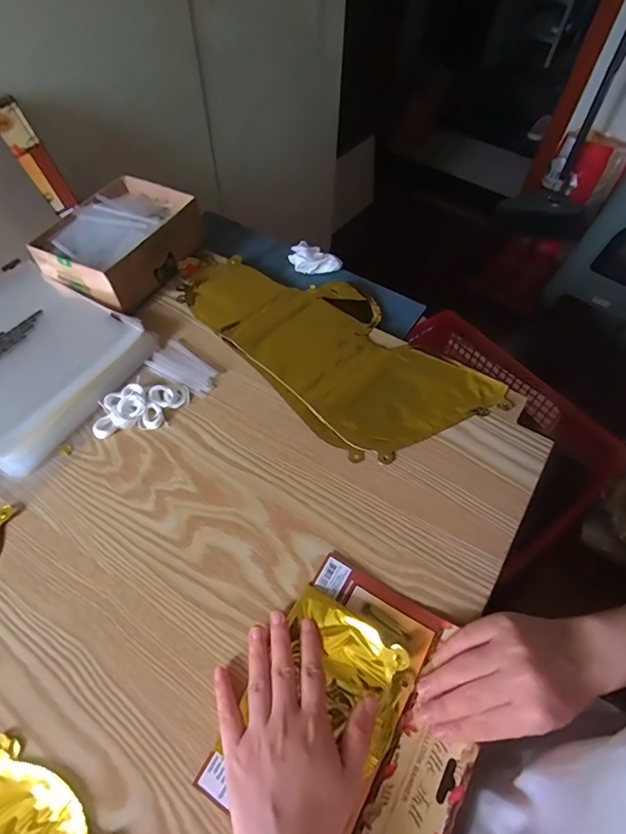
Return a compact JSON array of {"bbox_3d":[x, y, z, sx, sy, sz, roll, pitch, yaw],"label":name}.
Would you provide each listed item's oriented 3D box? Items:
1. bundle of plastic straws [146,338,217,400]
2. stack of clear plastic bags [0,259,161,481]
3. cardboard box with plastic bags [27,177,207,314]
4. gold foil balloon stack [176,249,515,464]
[{"bbox_3d":[-0.148,-0.057,0.514,0.086,0.007,0.048,31,62,18],"label":"bundle of plastic straws"},{"bbox_3d":[-0.339,-0.069,0.502,0.238,0.030,0.213,26,60,15],"label":"stack of clear plastic bags"},{"bbox_3d":[-0.252,-0.232,0.582,0.147,0.072,0.187,23,59,13],"label":"cardboard box with plastic bags"},{"bbox_3d":[0.009,-0.104,0.548,0.190,0.004,0.408,-37,65,-22],"label":"gold foil balloon stack"}]

